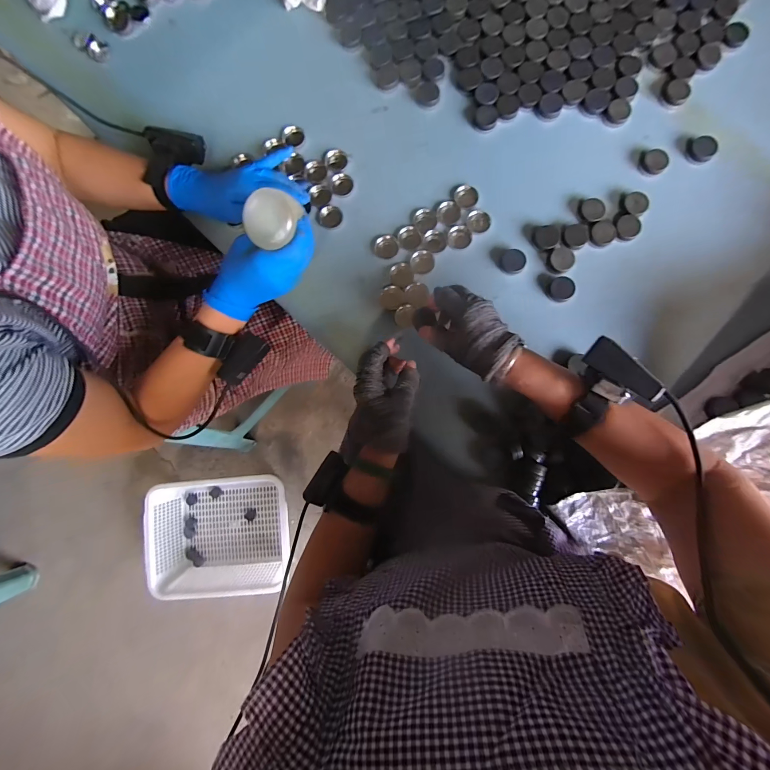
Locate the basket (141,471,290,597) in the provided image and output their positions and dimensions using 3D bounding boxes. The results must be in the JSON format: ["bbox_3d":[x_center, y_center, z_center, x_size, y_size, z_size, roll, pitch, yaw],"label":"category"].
[{"bbox_3d":[-0.511,0.464,1.061,0.418,0.126,0.343,-3,85,3],"label":"basket"}]

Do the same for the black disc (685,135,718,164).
[{"bbox_3d":[0.439,-0.326,0.464,0.036,0.009,0.036,0,85,3],"label":"black disc"}]

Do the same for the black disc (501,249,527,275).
[{"bbox_3d":[0.179,-0.171,0.466,0.033,0.007,0.033,0,85,3],"label":"black disc"}]

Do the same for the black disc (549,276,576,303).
[{"bbox_3d":[0.242,-0.132,0.459,0.032,0.004,0.037,27,87,5],"label":"black disc"}]

